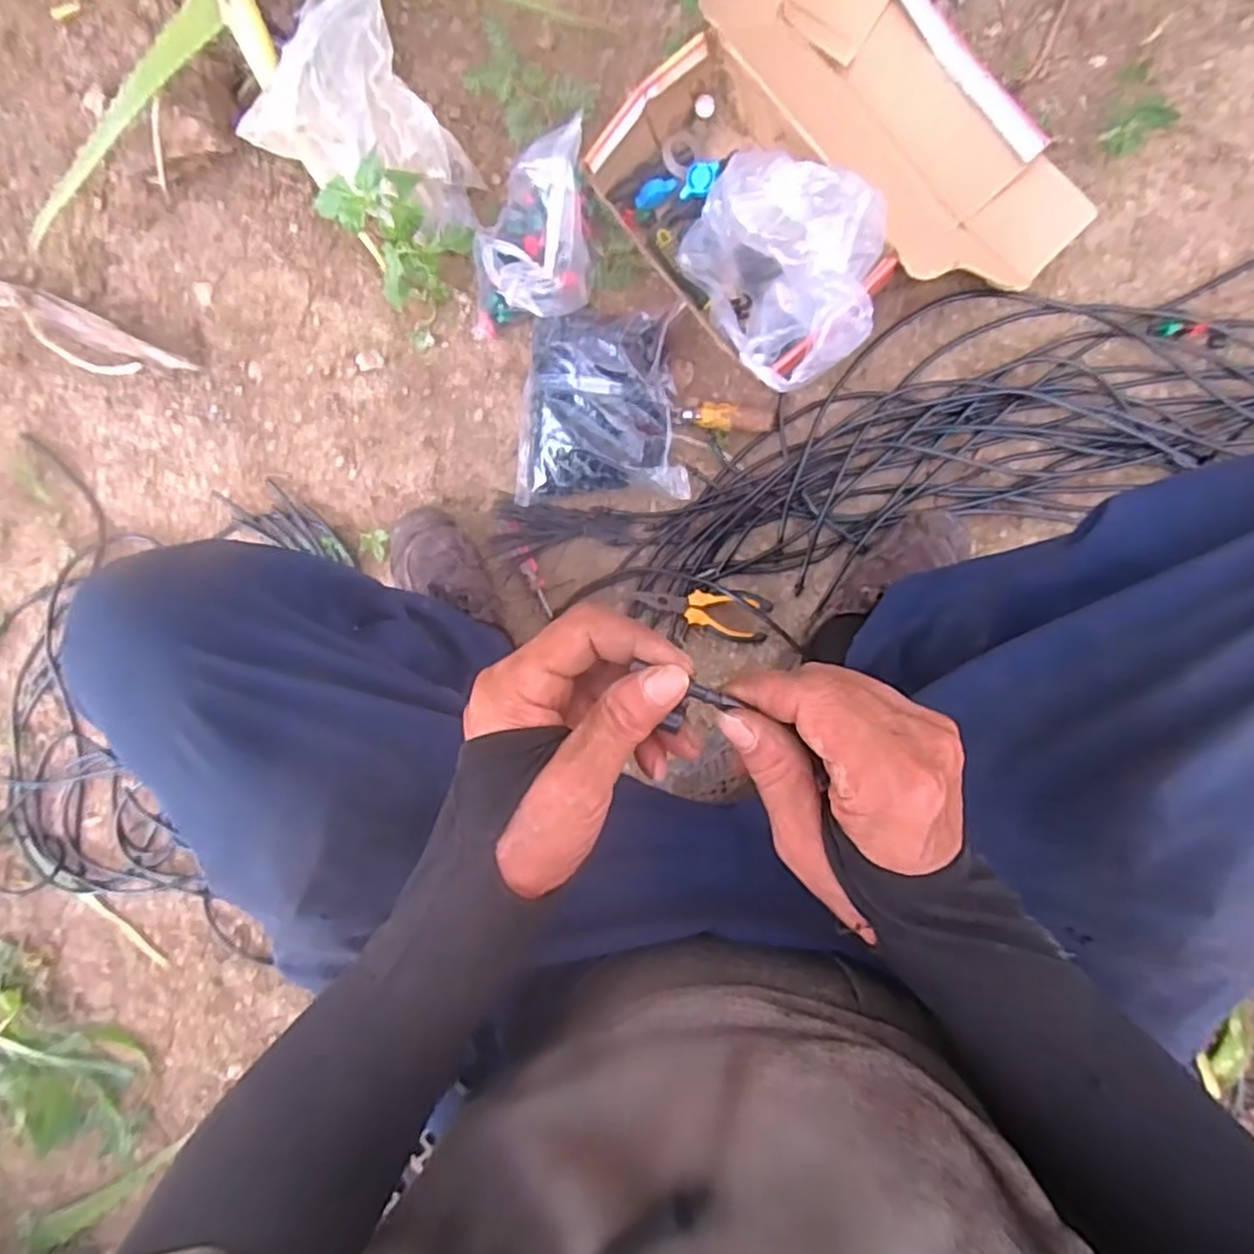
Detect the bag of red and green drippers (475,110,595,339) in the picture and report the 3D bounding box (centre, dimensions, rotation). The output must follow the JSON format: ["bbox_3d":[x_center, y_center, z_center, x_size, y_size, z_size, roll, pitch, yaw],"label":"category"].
[{"bbox_3d":[-0.106,-0.391,0.721,0.132,0.139,0.166,2,93,5],"label":"bag of red and green drippers"}]

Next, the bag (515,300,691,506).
[{"bbox_3d":[-0.030,-0.237,0.761,0.183,0.067,0.190,0,92,5],"label":"bag"}]

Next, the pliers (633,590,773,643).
[{"bbox_3d":[0.083,-0.021,0.775,0.148,0.024,0.053,12,93,4],"label":"pliers"}]

